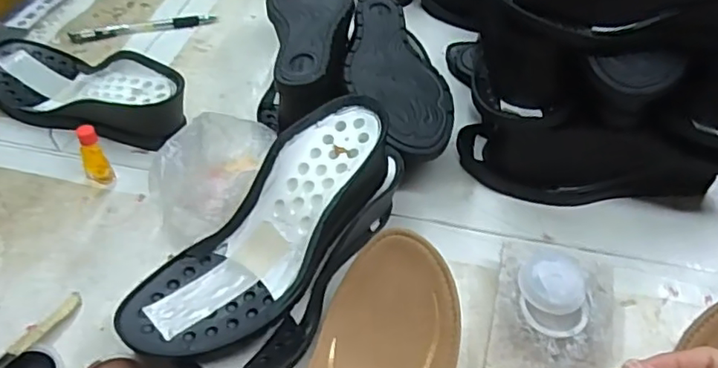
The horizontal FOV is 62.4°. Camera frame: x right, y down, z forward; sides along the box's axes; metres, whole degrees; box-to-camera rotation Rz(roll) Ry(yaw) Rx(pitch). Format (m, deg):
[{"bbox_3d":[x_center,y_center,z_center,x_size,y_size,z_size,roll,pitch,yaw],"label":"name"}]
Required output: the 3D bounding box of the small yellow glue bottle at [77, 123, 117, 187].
[{"bbox_3d":[-0.214,-0.023,0.481,0.020,0.048,0.022,-19,50,-21],"label":"small yellow glue bottle"}]

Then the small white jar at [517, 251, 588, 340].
[{"bbox_3d":[0.133,0.076,0.409,0.045,0.021,0.060,9,51,-4],"label":"small white jar"}]

